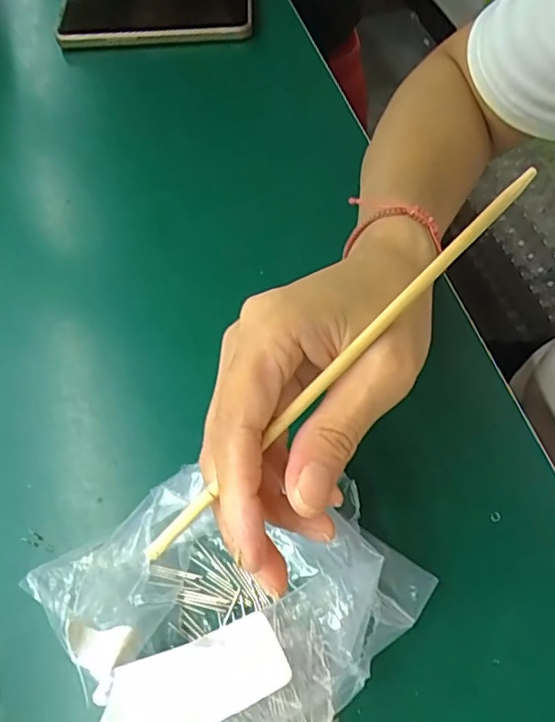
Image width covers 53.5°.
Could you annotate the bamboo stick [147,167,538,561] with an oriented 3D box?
[{"bbox_3d":[0.024,0.000,0.192,0.188,0.004,0.006,-44,68,-3],"label":"bamboo stick"}]

